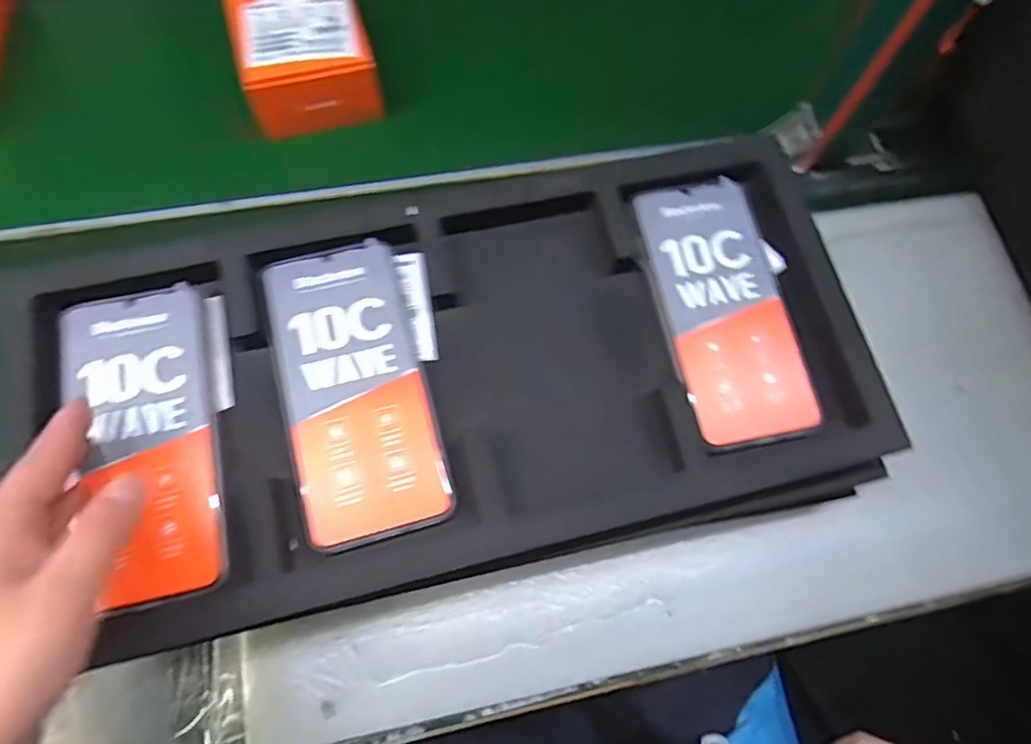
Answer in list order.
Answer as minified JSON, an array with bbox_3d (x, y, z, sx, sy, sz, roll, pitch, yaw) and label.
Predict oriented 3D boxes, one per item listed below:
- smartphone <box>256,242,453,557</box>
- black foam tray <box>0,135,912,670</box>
[{"bbox_3d":[-0.092,0.008,0.333,0.078,0.010,0.170,-14,74,-10],"label":"smartphone"},{"bbox_3d":[-0.026,-0.002,0.350,0.461,0.056,0.225,-11,68,-7],"label":"black foam tray"}]

